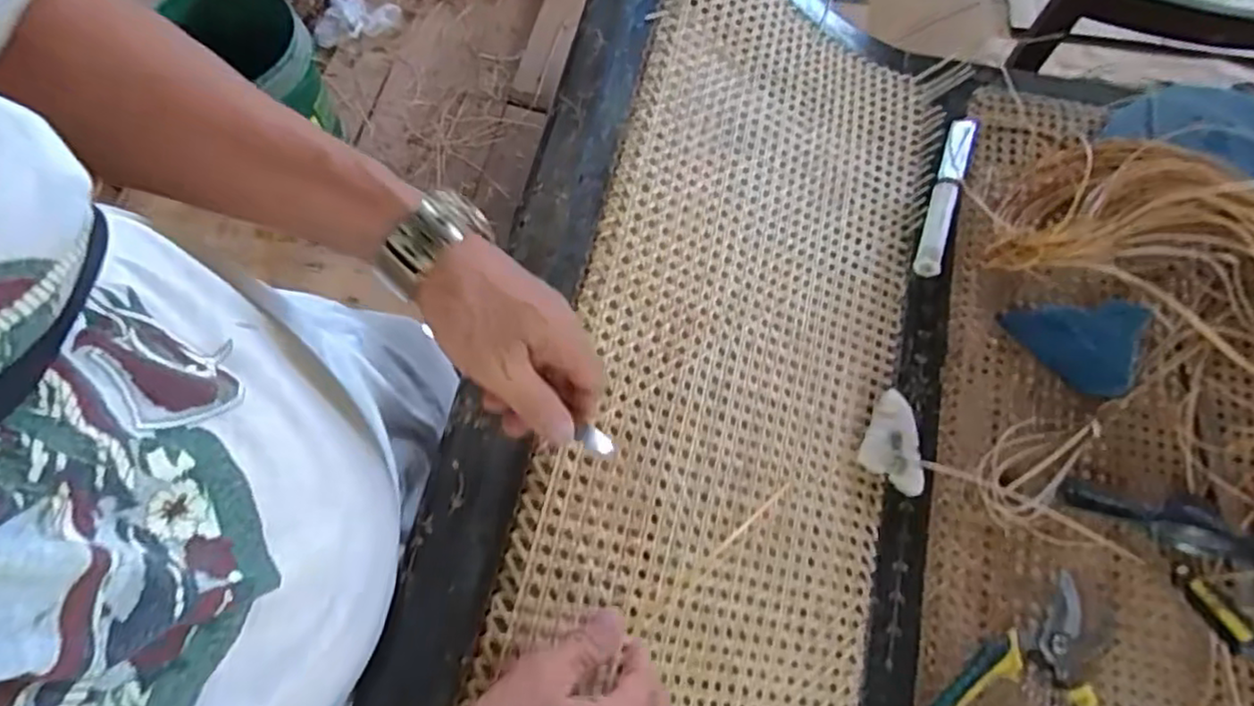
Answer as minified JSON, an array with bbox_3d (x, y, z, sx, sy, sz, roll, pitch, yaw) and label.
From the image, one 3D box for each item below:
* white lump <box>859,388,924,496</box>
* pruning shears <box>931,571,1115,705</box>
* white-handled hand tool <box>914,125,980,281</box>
[{"bbox_3d":[0.232,0.074,0.552,0.056,0.019,0.076,24,72,4],"label":"white lump"},{"bbox_3d":[0.316,0.256,0.498,0.138,0.018,0.172,29,72,5],"label":"pruning shears"},{"bbox_3d":[0.310,-0.156,0.634,0.026,0.026,0.183,23,72,3],"label":"white-handled hand tool"}]

